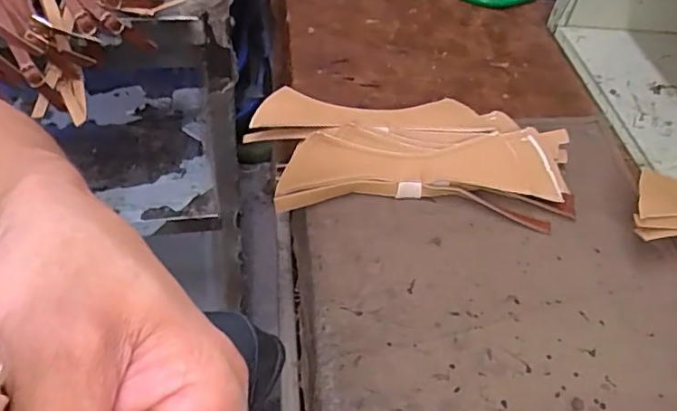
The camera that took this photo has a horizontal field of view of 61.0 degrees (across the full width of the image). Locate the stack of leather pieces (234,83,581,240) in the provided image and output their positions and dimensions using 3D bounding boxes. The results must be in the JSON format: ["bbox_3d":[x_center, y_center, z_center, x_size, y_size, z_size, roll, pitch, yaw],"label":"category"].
[{"bbox_3d":[0.059,-0.044,0.461,0.255,0.043,0.114,4,47,-3],"label":"stack of leather pieces"}]

